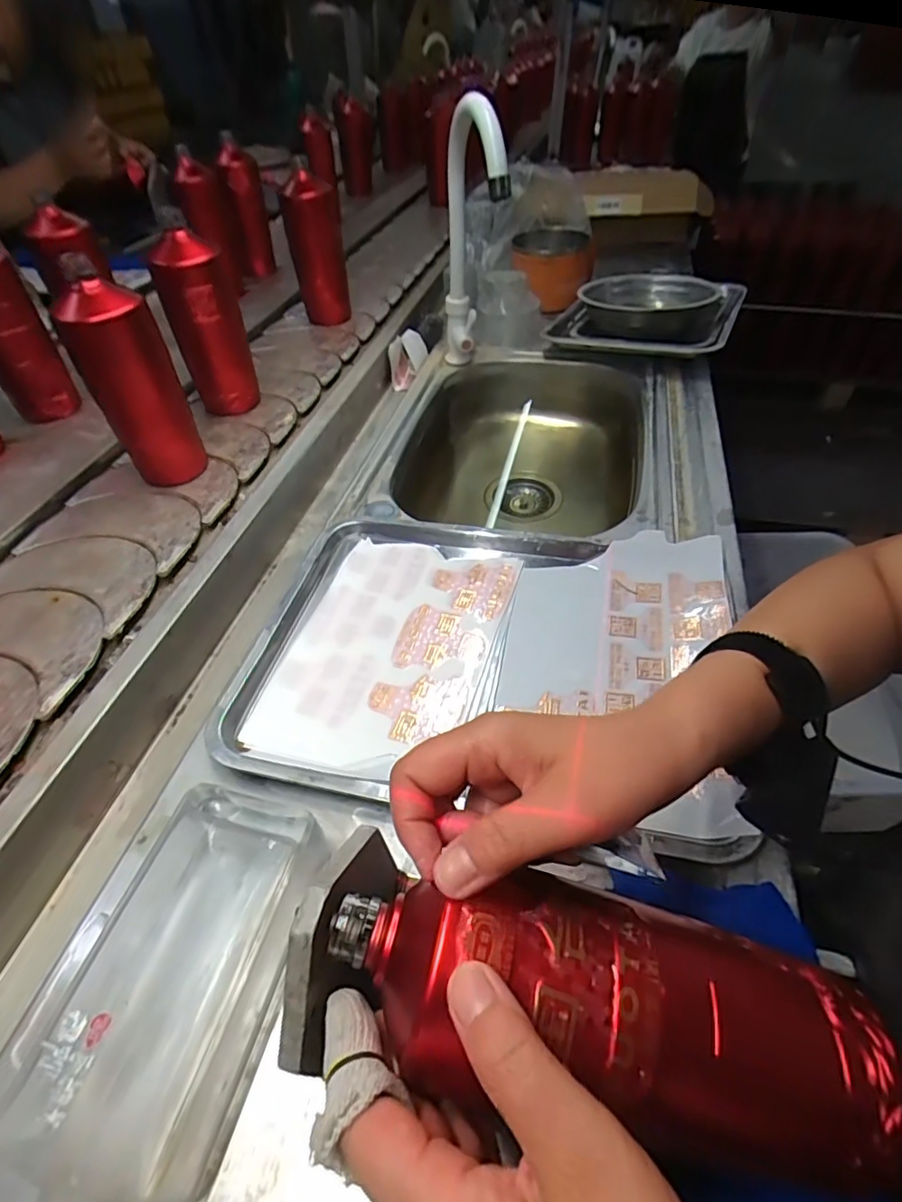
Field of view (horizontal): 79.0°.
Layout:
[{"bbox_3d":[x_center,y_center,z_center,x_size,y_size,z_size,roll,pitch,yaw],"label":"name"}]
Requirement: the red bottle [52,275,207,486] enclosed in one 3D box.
[{"bbox_3d":[-0.322,-0.217,0.562,0.062,0.192,0.057,15,50,13],"label":"red bottle"}]

